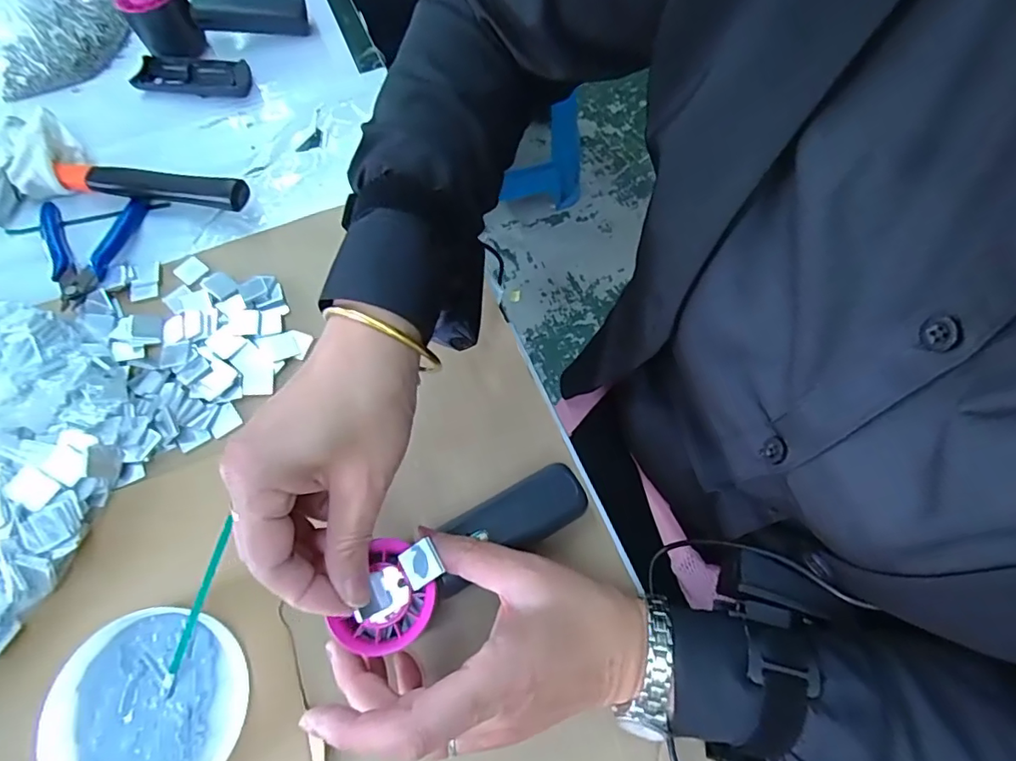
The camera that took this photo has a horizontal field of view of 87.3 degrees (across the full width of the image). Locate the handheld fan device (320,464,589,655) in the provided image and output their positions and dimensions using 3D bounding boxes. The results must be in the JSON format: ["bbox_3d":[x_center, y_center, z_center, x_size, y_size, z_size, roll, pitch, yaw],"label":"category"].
[{"bbox_3d":[-0.023,0.093,0.300,0.153,0.030,0.048,-25,69,-24],"label":"handheld fan device"}]

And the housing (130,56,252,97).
[{"bbox_3d":[-0.293,-0.284,0.497,0.107,0.016,0.041,6,67,3],"label":"housing"}]

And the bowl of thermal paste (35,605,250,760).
[{"bbox_3d":[-0.200,0.182,0.294,0.098,0.014,0.097,0,67,0],"label":"bowl of thermal paste"}]

